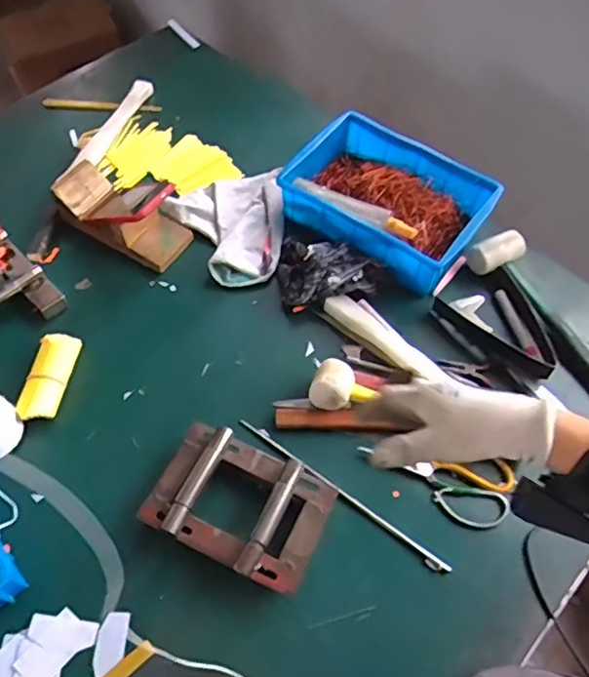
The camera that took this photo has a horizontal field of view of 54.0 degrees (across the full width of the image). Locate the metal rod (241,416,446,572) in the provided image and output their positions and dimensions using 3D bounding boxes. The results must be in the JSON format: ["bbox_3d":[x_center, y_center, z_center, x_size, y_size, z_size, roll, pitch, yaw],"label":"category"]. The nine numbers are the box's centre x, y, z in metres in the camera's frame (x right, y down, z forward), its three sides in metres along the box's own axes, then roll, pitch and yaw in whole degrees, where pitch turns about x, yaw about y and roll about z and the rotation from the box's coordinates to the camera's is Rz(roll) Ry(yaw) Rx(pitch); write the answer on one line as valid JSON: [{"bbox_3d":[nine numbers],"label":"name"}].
[{"bbox_3d":[0.054,0.186,0.704,0.303,0.012,0.011,34,63,17],"label":"metal rod"}]

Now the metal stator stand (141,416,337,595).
[{"bbox_3d":[-0.063,0.192,0.672,0.197,0.049,0.138,23,61,11],"label":"metal stator stand"}]

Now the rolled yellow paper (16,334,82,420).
[{"bbox_3d":[-0.317,0.047,0.752,0.048,0.019,0.119,3,59,0],"label":"rolled yellow paper"}]

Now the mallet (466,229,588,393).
[{"bbox_3d":[0.366,-0.040,0.833,0.068,0.043,0.284,-22,62,-15],"label":"mallet"}]

